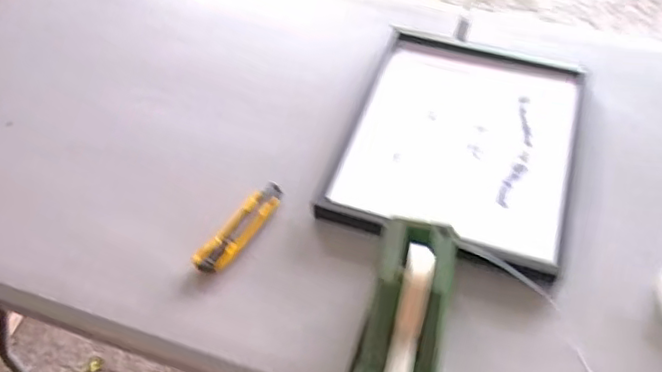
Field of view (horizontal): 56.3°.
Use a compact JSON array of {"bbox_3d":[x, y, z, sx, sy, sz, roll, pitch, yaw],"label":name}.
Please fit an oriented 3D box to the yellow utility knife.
[{"bbox_3d":[-0.109,0.049,0.763,0.037,0.013,0.148,26,56,22],"label":"yellow utility knife"}]

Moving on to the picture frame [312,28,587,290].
[{"bbox_3d":[0.183,-0.075,0.845,0.290,0.034,0.419,15,52,13],"label":"picture frame"}]

